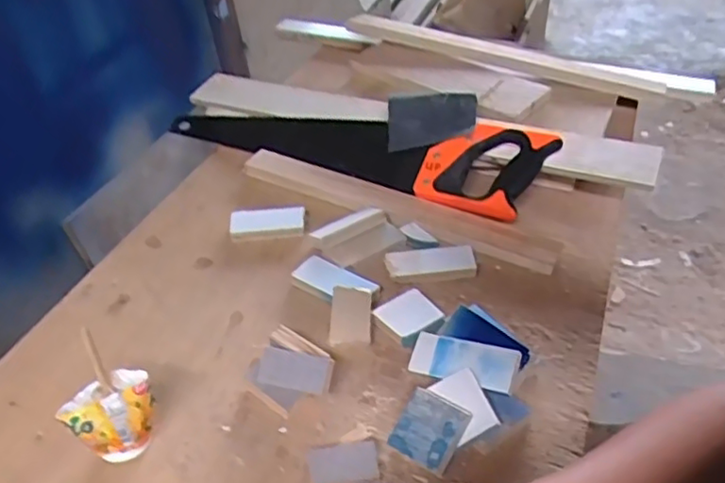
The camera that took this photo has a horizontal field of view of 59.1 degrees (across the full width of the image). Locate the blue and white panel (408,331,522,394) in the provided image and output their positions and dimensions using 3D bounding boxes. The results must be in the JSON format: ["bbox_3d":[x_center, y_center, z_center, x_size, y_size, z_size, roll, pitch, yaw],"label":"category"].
[{"bbox_3d":[0.087,0.104,0.562,0.095,0.010,0.038,8,74,32],"label":"blue and white panel"}]

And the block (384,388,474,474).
[{"bbox_3d":[0.055,0.152,0.519,0.052,0.009,0.054,20,74,35],"label":"block"}]

